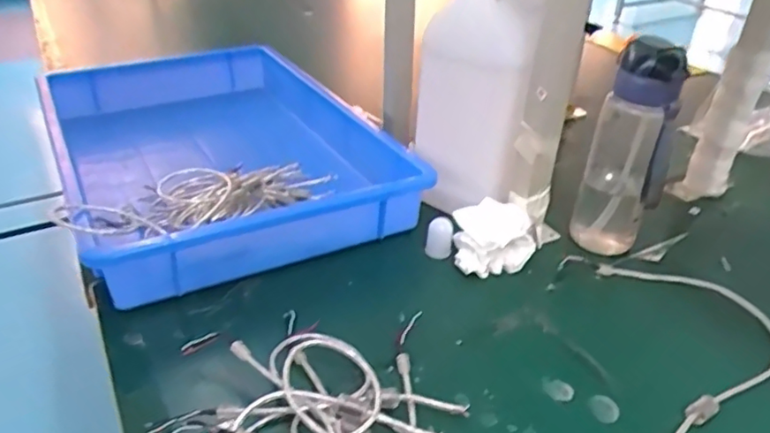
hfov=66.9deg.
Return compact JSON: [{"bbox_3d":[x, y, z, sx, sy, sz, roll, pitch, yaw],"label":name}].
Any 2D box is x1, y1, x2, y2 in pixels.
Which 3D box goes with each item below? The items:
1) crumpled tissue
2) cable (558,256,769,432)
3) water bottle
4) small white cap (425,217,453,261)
[{"bbox_3d":[0.119,0.024,0.651,0.087,0.054,0.063,-8,37,-15],"label":"crumpled tissue"},{"bbox_3d":[0.299,0.113,0.574,0.194,0.020,0.220,-5,36,-11],"label":"cable"},{"bbox_3d":[0.265,-0.067,0.636,0.075,0.240,0.062,17,38,19],"label":"water bottle"},{"bbox_3d":[0.063,0.024,0.662,0.029,0.037,0.028,14,37,15],"label":"small white cap"}]

